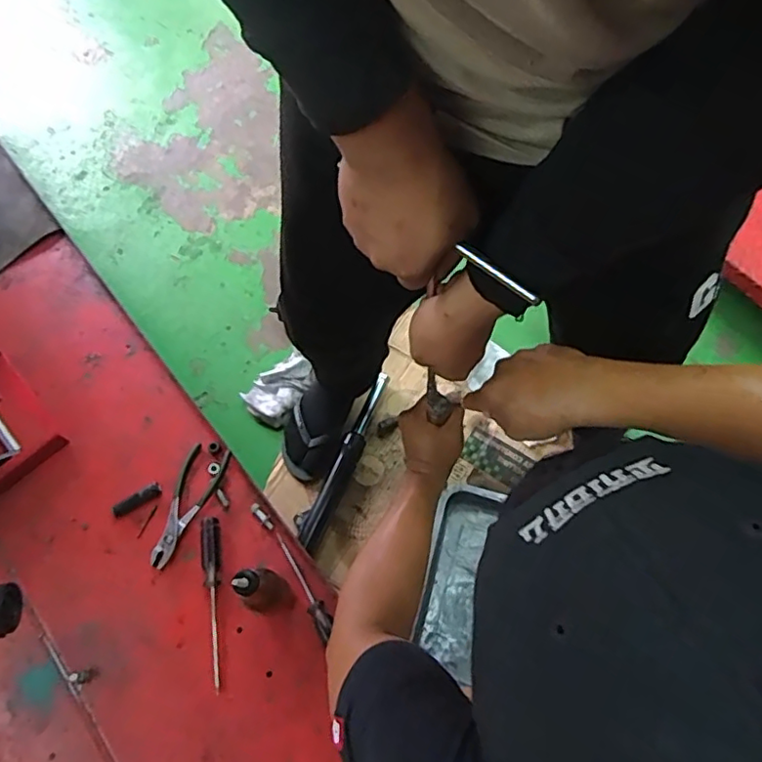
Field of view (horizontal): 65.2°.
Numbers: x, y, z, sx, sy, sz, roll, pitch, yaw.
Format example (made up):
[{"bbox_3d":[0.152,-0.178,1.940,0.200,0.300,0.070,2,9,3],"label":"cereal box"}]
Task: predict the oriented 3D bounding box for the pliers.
[{"bbox_3d":[-0.305,0.194,0.934,0.068,0.018,0.192,17,67,10],"label":"pliers"}]

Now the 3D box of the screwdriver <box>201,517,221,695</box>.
[{"bbox_3d":[-0.247,0.318,0.872,0.030,0.023,0.237,-8,66,-2],"label":"screwdriver"}]

